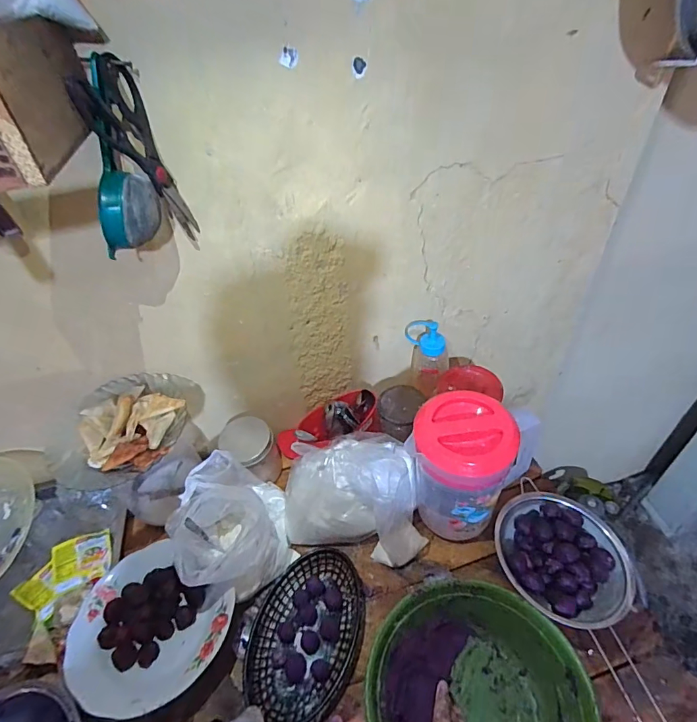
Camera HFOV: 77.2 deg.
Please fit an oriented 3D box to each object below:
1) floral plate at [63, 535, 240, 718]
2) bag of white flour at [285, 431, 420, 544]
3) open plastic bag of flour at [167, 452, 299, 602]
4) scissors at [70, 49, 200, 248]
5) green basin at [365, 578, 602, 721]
[{"bbox_3d":[-0.263,0.346,0.565,0.206,0.045,0.173,23,52,27],"label":"floral plate"},{"bbox_3d":[0.001,0.179,0.659,0.192,0.177,0.130,1,45,7],"label":"bag of white flour"},{"bbox_3d":[-0.172,0.246,0.654,0.149,0.131,0.183,-22,47,-15],"label":"open plastic bag of flour"},{"bbox_3d":[-0.217,-0.205,0.477,0.017,0.206,0.083,3,53,18],"label":"scissors"},{"bbox_3d":[0.147,0.388,0.511,0.233,0.086,0.215,-3,45,3],"label":"green basin"}]

